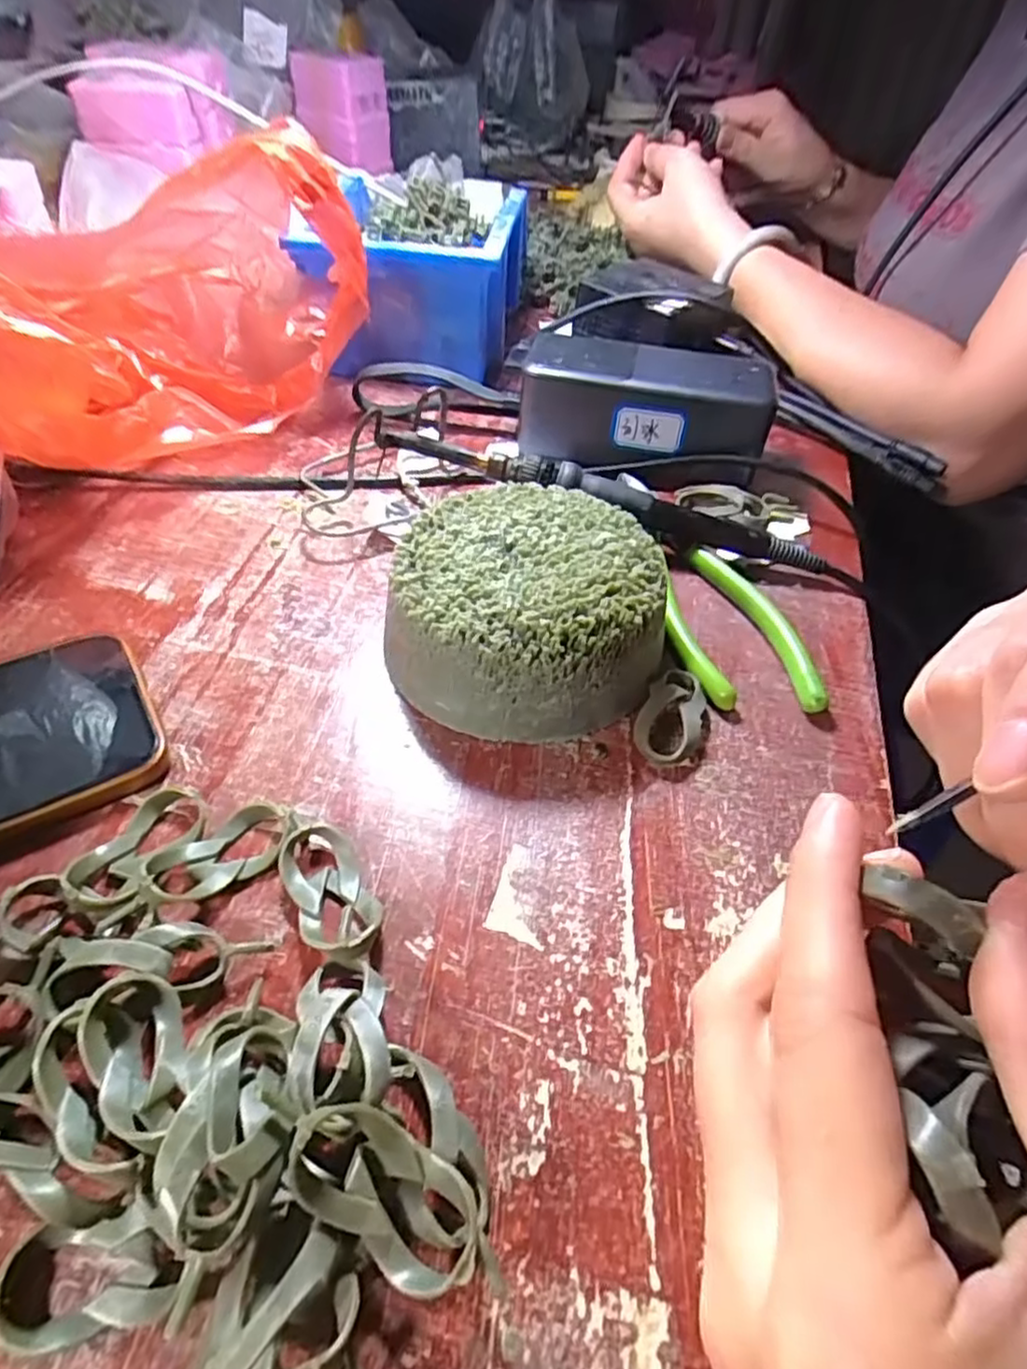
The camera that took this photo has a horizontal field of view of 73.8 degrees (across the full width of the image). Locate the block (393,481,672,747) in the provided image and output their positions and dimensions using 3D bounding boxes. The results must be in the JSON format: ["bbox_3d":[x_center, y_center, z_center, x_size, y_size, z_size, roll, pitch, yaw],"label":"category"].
[{"bbox_3d":[0.004,-0.030,0.265,0.099,0.047,0.096,2,48,-2],"label":"block"}]

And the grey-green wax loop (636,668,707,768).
[{"bbox_3d":[0.059,0.011,0.256,0.023,0.011,0.045,16,49,10],"label":"grey-green wax loop"}]

